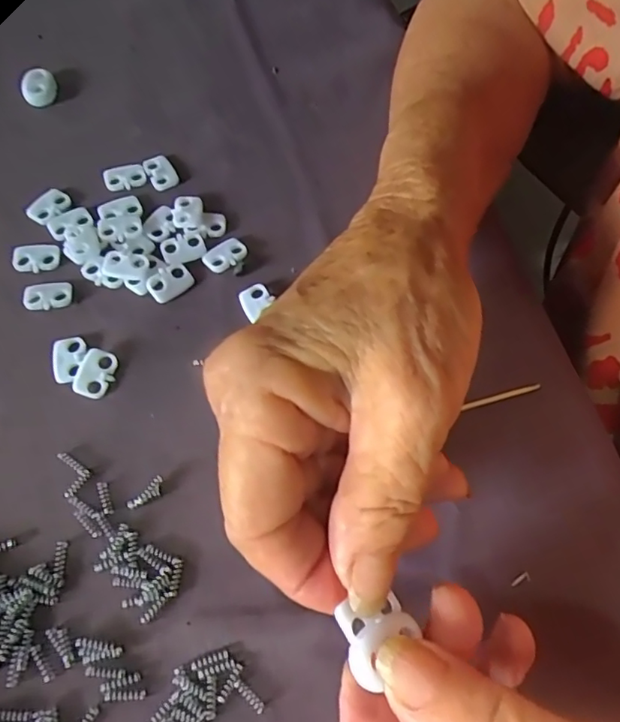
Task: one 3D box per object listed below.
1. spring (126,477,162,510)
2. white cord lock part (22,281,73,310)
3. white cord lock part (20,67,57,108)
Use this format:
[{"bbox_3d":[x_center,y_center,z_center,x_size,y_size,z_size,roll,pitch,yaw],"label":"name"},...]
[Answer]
[{"bbox_3d":[-0.057,0.047,0.191,0.014,0.004,0.005,-40,72,-20],"label":"spring"},{"bbox_3d":[-0.107,-0.027,0.222,0.019,0.004,0.012,-7,64,-7],"label":"white cord lock part"},{"bbox_3d":[-0.132,-0.134,0.266,0.017,0.012,0.014,-26,68,-15],"label":"white cord lock part"}]

